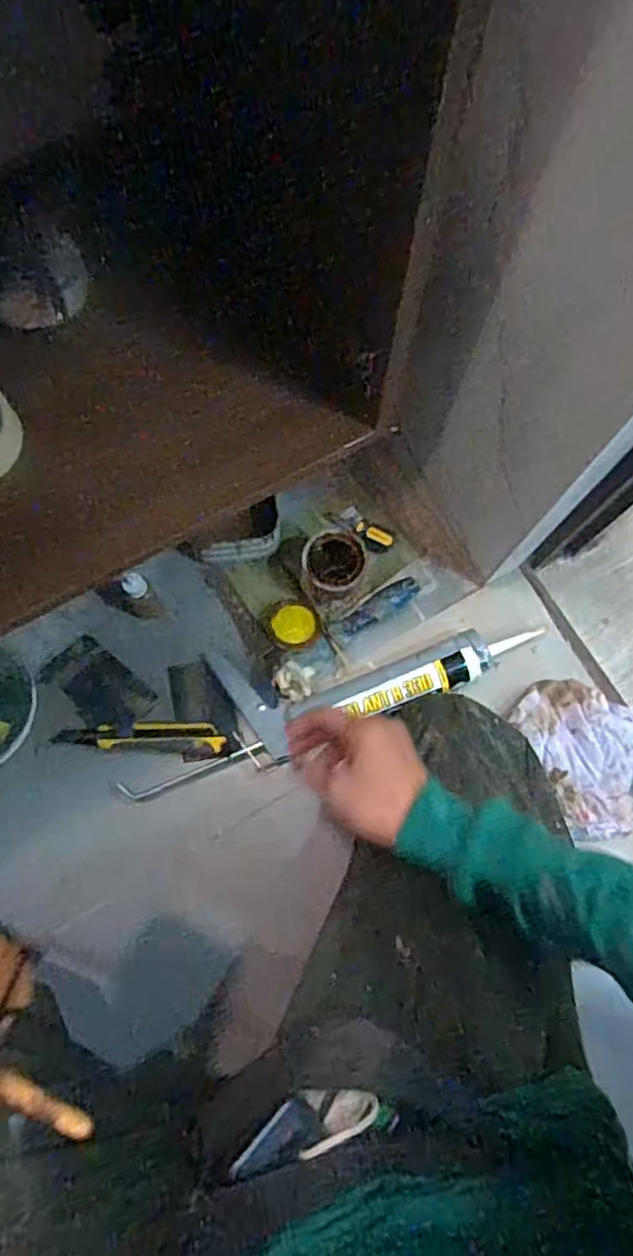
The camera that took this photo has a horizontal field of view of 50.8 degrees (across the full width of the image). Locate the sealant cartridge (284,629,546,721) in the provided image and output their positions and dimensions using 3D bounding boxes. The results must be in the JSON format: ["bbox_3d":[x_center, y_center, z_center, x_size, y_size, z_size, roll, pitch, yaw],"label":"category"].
[{"bbox_3d":[0.117,0.051,0.756,0.311,0.043,0.064,-22,77,-5],"label":"sealant cartridge"}]

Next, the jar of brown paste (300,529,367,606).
[{"bbox_3d":[0.020,-0.068,0.771,0.069,0.059,0.071,5,76,2],"label":"jar of brown paste"}]

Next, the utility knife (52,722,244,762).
[{"bbox_3d":[-0.190,0.126,0.747,0.205,0.018,0.040,0,76,-2],"label":"utility knife"}]

